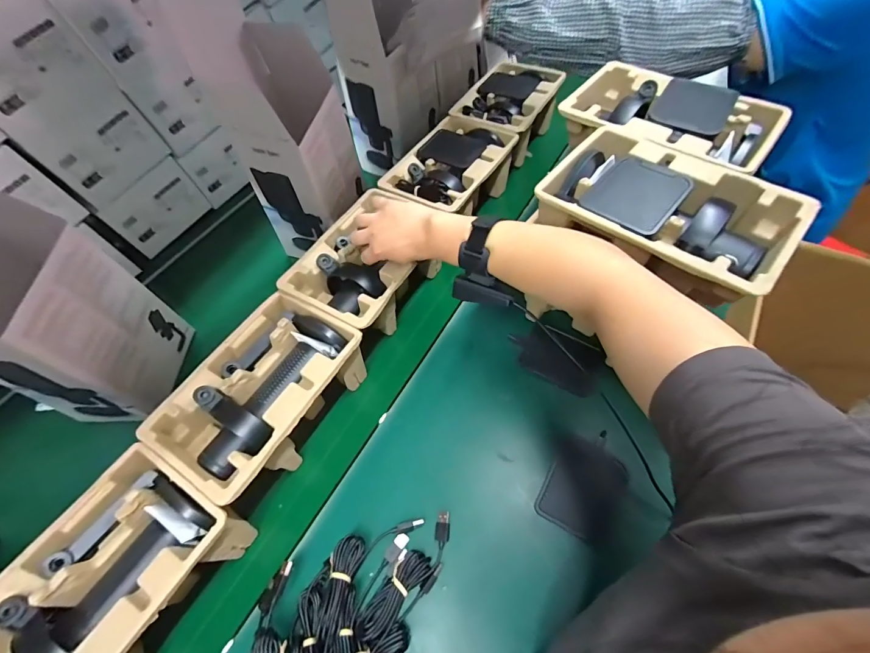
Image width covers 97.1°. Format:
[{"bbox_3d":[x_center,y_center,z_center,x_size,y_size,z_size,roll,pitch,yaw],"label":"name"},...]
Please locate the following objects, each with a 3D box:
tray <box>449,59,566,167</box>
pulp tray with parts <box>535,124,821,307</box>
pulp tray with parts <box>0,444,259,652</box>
[{"bbox_3d":[0.141,-0.420,0.770,0.161,0.100,0.231,26,62,18],"label":"tray"},{"bbox_3d":[0.237,-0.123,0.402,0.224,0.051,0.168,39,67,24],"label":"pulp tray with parts"},{"bbox_3d":[-0.312,0.256,0.373,0.141,0.096,0.223,26,62,17],"label":"pulp tray with parts"}]

